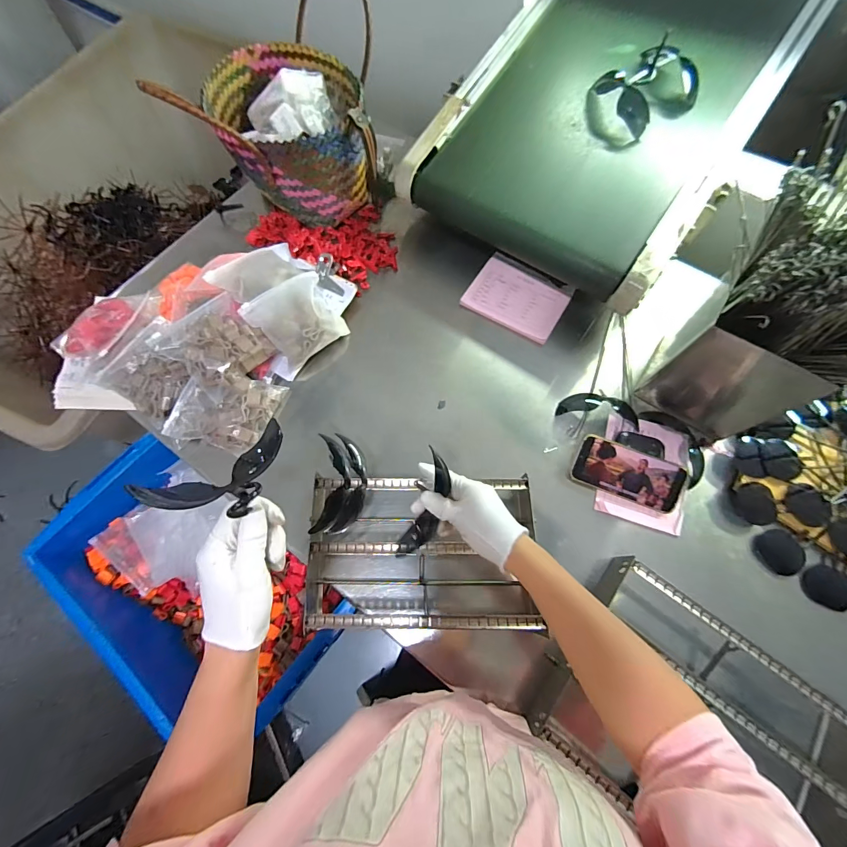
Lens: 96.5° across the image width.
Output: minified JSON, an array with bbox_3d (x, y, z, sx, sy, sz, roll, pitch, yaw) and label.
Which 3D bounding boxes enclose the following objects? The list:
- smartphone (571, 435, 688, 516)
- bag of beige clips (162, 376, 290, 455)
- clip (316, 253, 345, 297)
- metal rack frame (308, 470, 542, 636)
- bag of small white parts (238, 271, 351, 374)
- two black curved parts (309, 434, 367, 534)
[{"bbox_3d":[0.313,0.077,0.579,0.158,0.017,0.076,21,100,9],"label":"smartphone"},{"bbox_3d":[-0.320,-0.023,0.614,0.147,0.048,0.121,11,70,5],"label":"bag of beige clips"},{"bbox_3d":[-0.179,-0.272,0.702,0.041,0.017,0.080,-22,98,-8],"label":"clip"},{"bbox_3d":[-0.002,0.178,0.528,0.304,0.071,0.190,-1,69,0],"label":"metal rack frame"},{"bbox_3d":[-0.221,-0.183,0.663,0.143,0.062,0.121,-36,73,-12],"label":"bag of small white parts"},{"bbox_3d":[-0.115,0.080,0.527,0.067,0.029,0.132,-3,69,-1],"label":"two black curved parts"}]

